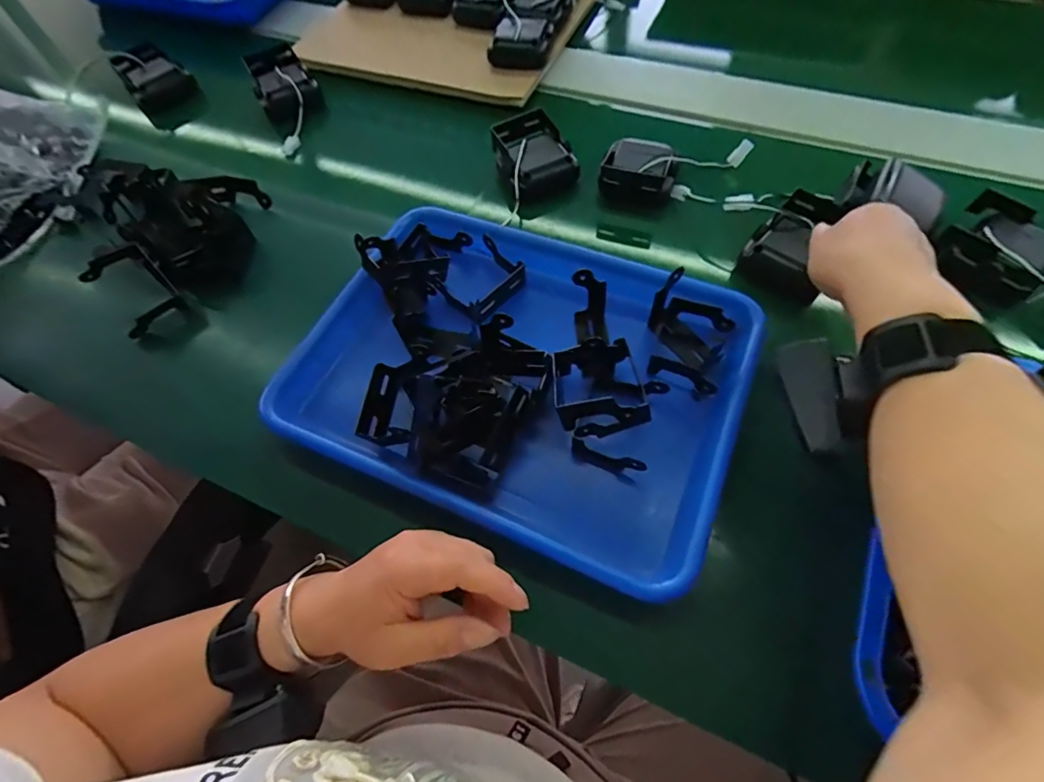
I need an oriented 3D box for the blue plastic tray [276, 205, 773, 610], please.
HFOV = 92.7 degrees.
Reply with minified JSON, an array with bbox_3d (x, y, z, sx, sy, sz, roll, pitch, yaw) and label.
[{"bbox_3d":[-0.005,-0.017,0.393,0.333,0.069,0.255,23,66,15],"label":"blue plastic tray"}]

